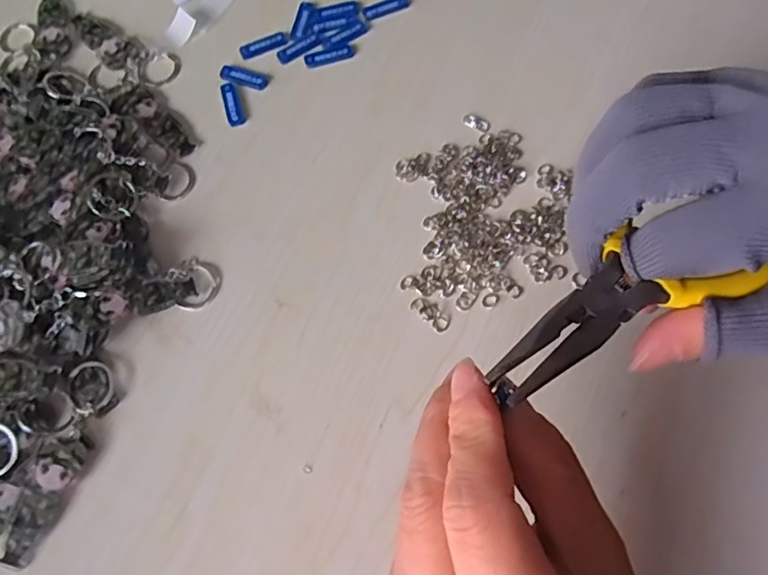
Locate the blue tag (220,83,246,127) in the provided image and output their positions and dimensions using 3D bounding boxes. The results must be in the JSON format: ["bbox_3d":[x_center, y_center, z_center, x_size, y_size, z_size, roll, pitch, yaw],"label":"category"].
[{"bbox_3d":[-0.091,-0.110,0.329,0.010,0.005,0.029,-19,71,-4],"label":"blue tag"}]

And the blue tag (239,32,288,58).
[{"bbox_3d":[-0.075,-0.152,0.341,0.031,0.004,0.008,-24,71,-6],"label":"blue tag"}]

